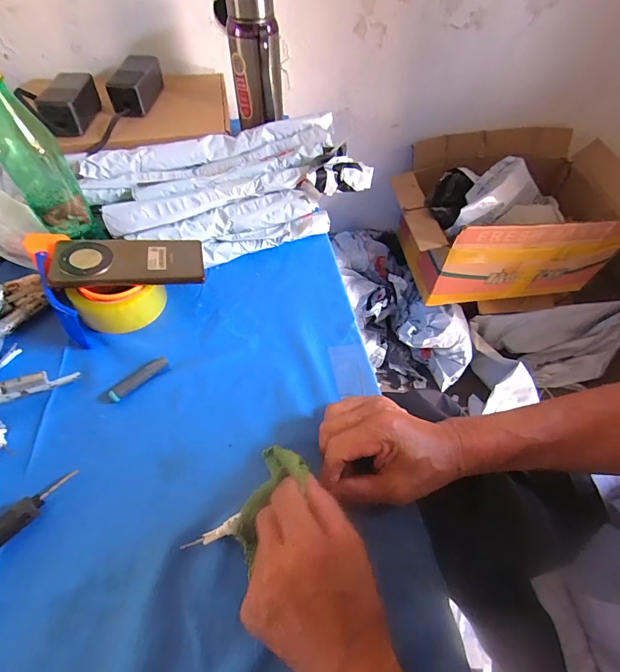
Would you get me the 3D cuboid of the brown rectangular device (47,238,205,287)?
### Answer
[{"bbox_3d":[-0.214,-0.092,0.449,0.163,0.009,0.075,-4,56,-17],"label":"brown rectangular device"}]

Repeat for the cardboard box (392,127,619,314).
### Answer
[{"bbox_3d":[0.463,-0.283,0.959,0.489,0.327,0.360,-5,52,-3],"label":"cardboard box"}]

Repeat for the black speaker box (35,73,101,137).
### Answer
[{"bbox_3d":[-0.378,-0.370,0.594,0.046,0.050,0.132,-2,53,-2],"label":"black speaker box"}]

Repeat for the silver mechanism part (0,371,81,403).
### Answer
[{"bbox_3d":[-0.301,0.054,0.385,0.109,0.018,0.016,-16,52,-35],"label":"silver mechanism part"}]

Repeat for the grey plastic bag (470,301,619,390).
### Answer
[{"bbox_3d":[0.703,0.032,1.100,0.451,0.163,0.168,-4,52,-3],"label":"grey plastic bag"}]

